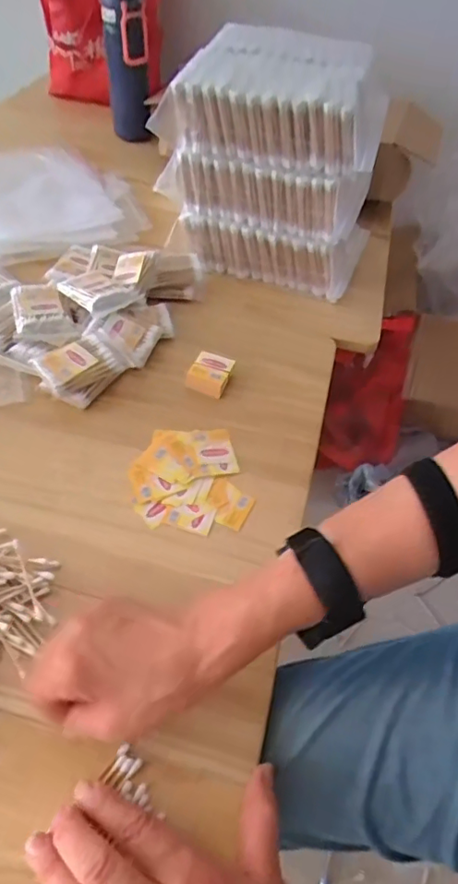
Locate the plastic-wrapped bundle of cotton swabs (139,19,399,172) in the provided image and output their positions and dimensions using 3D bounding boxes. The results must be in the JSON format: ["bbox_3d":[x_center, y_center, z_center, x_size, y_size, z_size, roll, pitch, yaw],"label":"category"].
[{"bbox_3d":[0.054,-0.406,0.642,0.224,0.086,0.182,18,51,11],"label":"plastic-wrapped bundle of cotton swabs"}]

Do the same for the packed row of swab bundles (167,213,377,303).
[{"bbox_3d":[0.063,-0.295,0.754,0.242,0.069,0.171,19,51,12],"label":"packed row of swab bundles"}]

